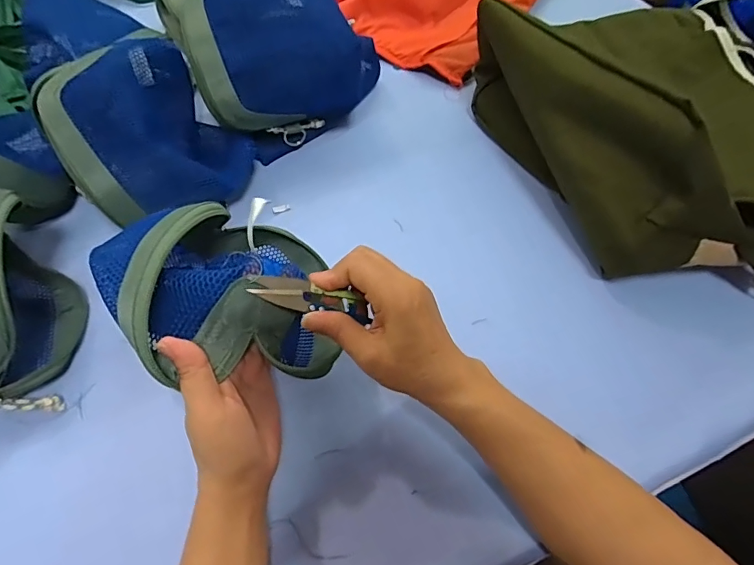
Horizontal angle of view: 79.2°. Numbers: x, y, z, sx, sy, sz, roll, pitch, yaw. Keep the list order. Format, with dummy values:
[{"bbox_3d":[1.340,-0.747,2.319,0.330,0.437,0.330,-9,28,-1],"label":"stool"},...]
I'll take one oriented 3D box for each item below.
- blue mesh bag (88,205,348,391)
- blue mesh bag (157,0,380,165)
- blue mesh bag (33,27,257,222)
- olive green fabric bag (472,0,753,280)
[{"bbox_3d":[-0.107,0.001,0.325,0.131,0.108,0.141,-13,58,-7],"label":"blue mesh bag"},{"bbox_3d":[-0.111,-0.273,0.534,0.219,0.138,0.194,-25,60,-14],"label":"blue mesh bag"},{"bbox_3d":[-0.231,-0.143,0.472,0.145,0.132,0.167,39,65,22],"label":"blue mesh bag"},{"bbox_3d":[0.333,-0.204,0.495,0.360,0.144,0.399,-22,60,-13],"label":"olive green fabric bag"}]

